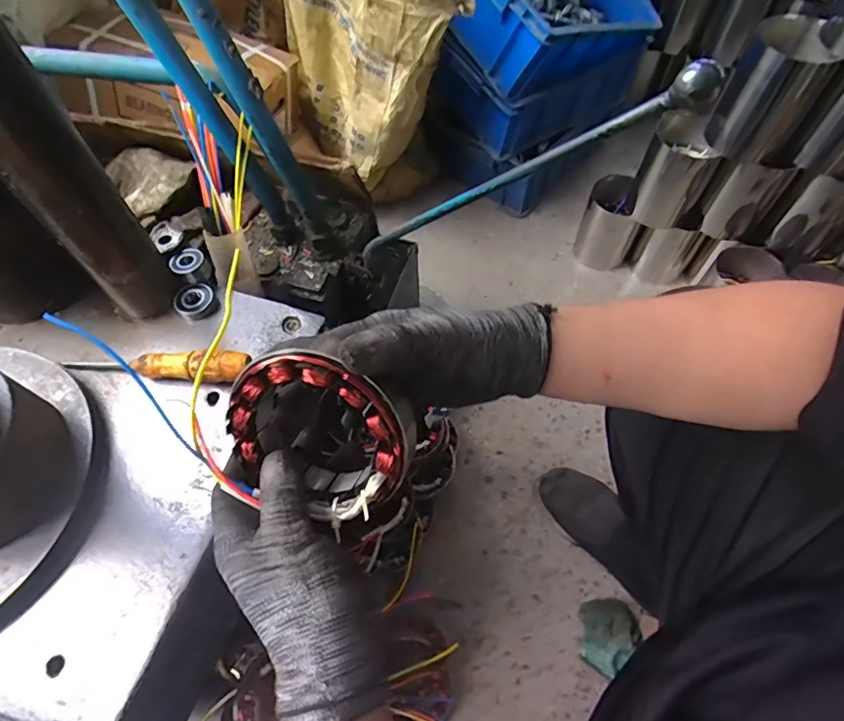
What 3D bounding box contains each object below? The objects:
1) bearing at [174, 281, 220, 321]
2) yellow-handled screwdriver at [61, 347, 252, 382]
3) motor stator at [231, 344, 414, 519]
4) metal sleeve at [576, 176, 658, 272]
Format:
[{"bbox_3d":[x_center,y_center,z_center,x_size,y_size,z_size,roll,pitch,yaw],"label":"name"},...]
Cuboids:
[{"bbox_3d":[-0.236,-0.062,0.519,0.039,0.017,0.038,0,60,1],"label":"bearing"},{"bbox_3d":[-0.252,0.005,0.468,0.187,0.032,0.027,3,60,3],"label":"yellow-handled screwdriver"},{"bbox_3d":[-0.062,0.042,0.303,0.115,0.101,0.030,13,25,10],"label":"motor stator"},{"bbox_3d":[0.417,-0.296,1.088,0.122,0.157,0.140,5,60,4],"label":"metal sleeve"}]

